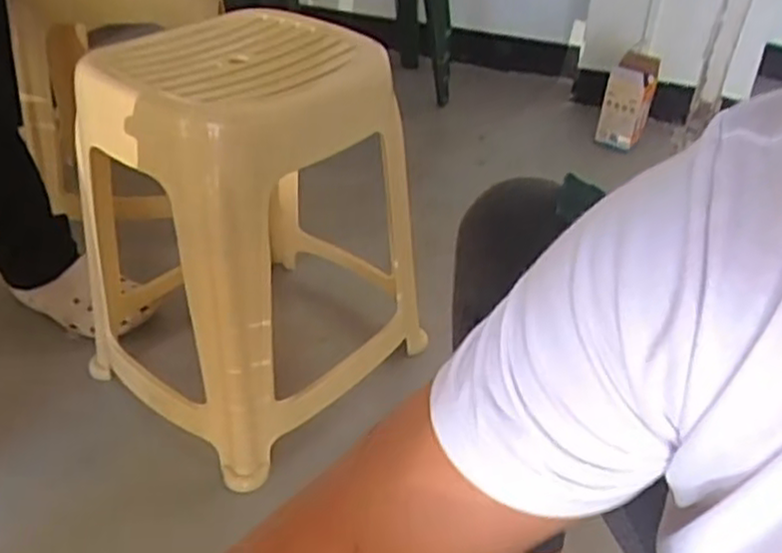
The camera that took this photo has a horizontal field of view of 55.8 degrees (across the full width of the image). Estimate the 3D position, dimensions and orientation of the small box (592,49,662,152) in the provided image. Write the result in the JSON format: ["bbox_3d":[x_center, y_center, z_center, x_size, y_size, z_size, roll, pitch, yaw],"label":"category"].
[{"bbox_3d":[0.550,-0.411,1.715,0.105,0.204,0.117,18,39,17],"label":"small box"}]

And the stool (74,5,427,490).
[{"bbox_3d":[-0.178,-0.053,0.935,0.309,0.458,0.340,26,42,30],"label":"stool"}]

